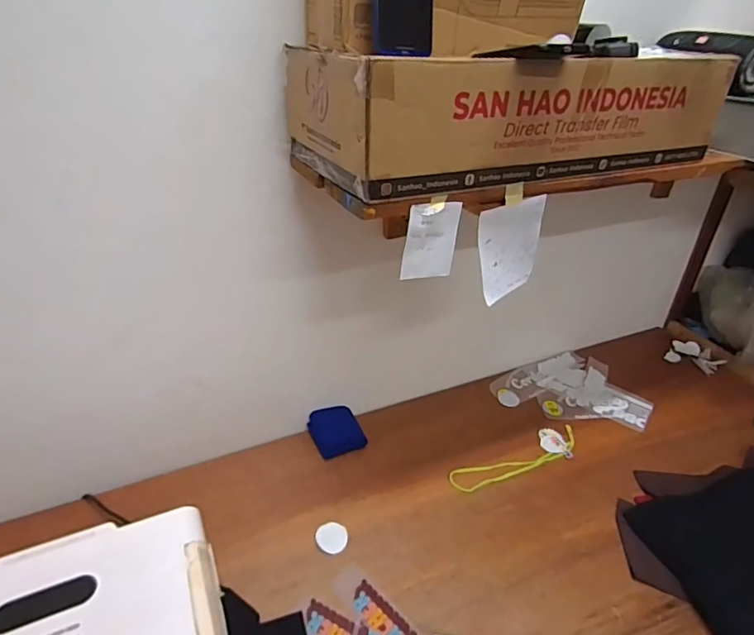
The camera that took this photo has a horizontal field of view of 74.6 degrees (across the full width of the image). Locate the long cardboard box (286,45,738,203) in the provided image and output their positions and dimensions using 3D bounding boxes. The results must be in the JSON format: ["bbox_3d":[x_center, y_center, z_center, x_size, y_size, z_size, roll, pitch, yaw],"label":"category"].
[{"bbox_3d":[0.204,-0.330,0.767,0.616,0.147,0.281,-12,36,-24],"label":"long cardboard box"}]

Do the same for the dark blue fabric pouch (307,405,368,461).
[{"bbox_3d":[-0.095,0.264,1.156,0.109,0.051,0.113,-13,36,-22],"label":"dark blue fabric pouch"}]

